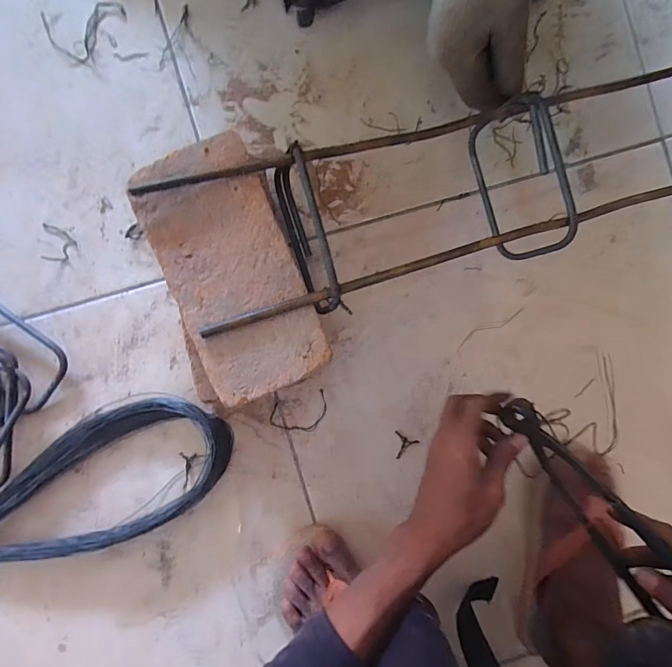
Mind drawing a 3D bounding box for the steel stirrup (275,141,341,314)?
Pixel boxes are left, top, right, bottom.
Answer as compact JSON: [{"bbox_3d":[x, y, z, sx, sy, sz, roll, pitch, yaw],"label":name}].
[{"bbox_3d":[-0.026,-0.085,0.357,0.027,0.083,0.136,-15,91,-3],"label":"steel stirrup"}]

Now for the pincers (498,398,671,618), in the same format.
[{"bbox_3d":[0.208,0.136,0.339,0.027,0.058,0.185,-33,71,-3],"label":"pincers"}]

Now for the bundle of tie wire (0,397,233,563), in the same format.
[{"bbox_3d":[-0.298,0.173,0.383,0.416,0.032,0.126,-25,81,-9],"label":"bundle of tie wire"}]

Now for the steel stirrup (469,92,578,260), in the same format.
[{"bbox_3d":[0.170,-0.139,0.381,0.016,0.089,0.137,-20,94,-28],"label":"steel stirrup"}]

